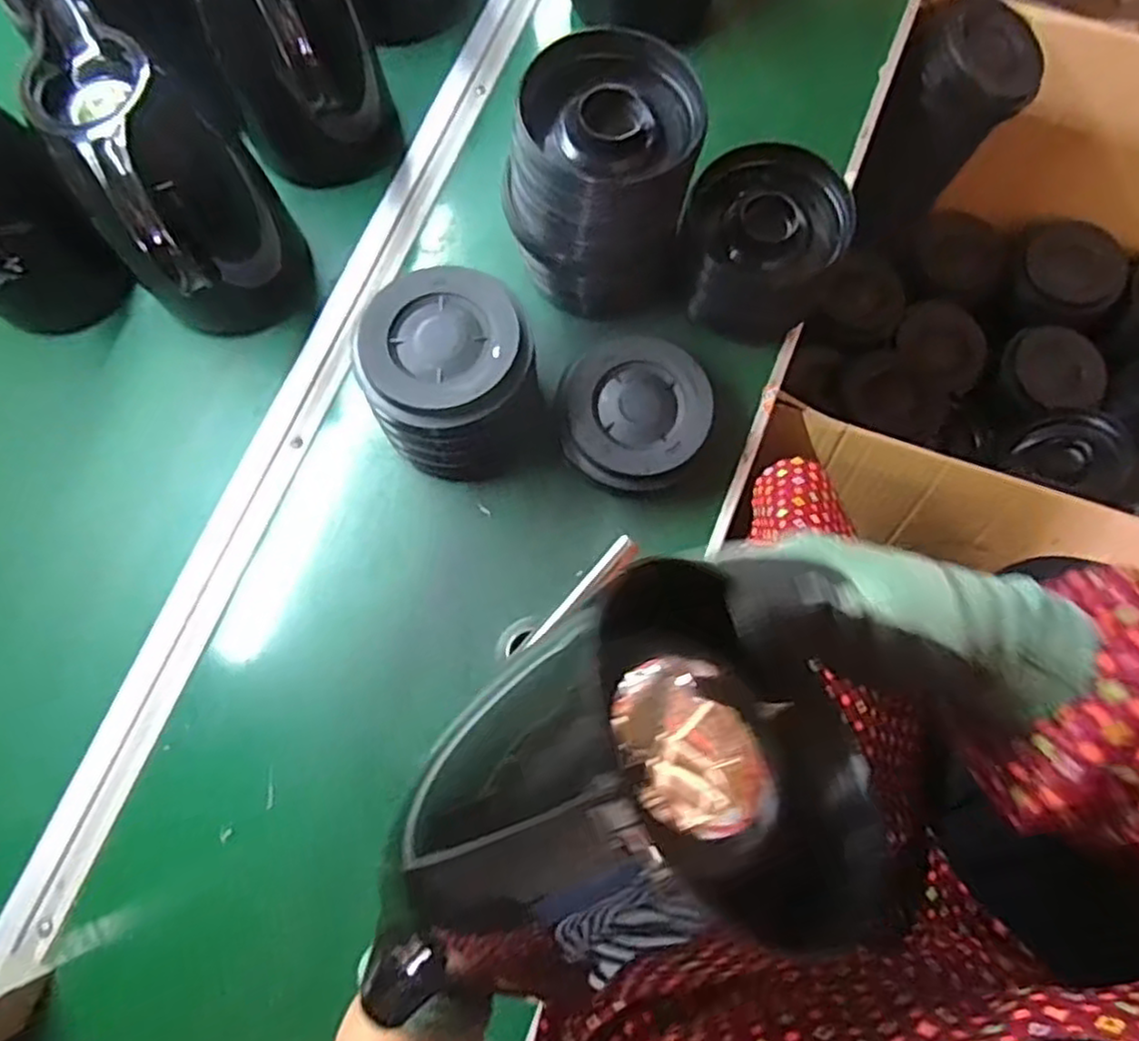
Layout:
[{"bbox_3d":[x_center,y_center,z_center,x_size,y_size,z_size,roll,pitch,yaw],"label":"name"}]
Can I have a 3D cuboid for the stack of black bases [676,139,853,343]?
[{"bbox_3d":[0.145,-0.215,0.566,0.117,0.079,0.120,32,79,8],"label":"stack of black bases"}]

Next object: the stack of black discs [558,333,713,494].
[{"bbox_3d":[0.049,-0.080,0.551,0.109,0.044,0.115,8,76,3],"label":"stack of black discs"}]

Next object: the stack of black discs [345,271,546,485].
[{"bbox_3d":[-0.081,-0.104,0.535,0.128,0.105,0.122,-13,76,-2],"label":"stack of black discs"}]

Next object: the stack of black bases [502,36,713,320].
[{"bbox_3d":[0.025,-0.243,0.540,0.130,0.164,0.120,15,77,5],"label":"stack of black bases"}]

